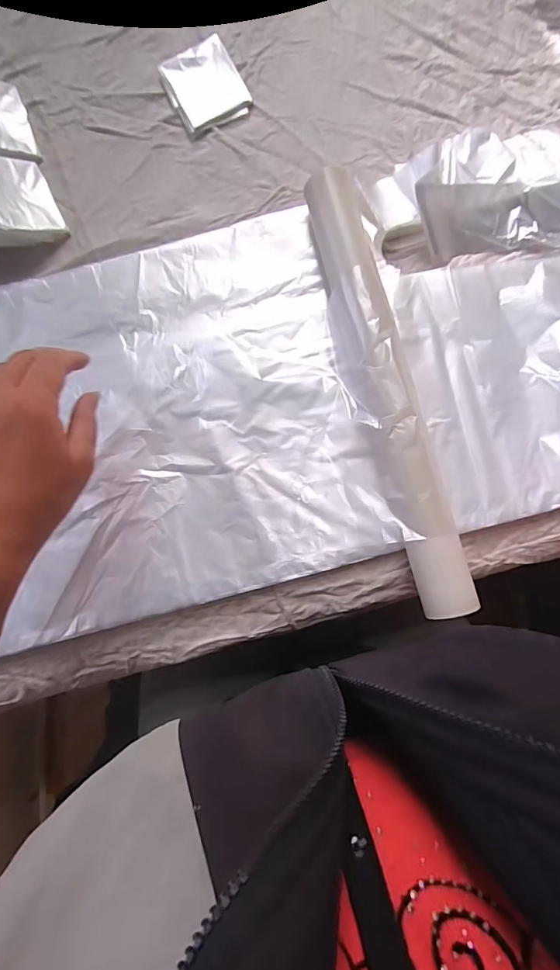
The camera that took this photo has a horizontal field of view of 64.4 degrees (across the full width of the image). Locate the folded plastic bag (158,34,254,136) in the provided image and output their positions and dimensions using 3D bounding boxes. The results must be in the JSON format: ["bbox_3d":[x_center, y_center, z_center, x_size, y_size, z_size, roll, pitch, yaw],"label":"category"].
[{"bbox_3d":[-0.072,-0.381,0.425,0.068,0.008,0.085,-24,81,0],"label":"folded plastic bag"}]

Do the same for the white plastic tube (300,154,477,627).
[{"bbox_3d":[0.082,-0.081,0.353,0.043,0.039,0.360,-13,81,2],"label":"white plastic tube"}]

